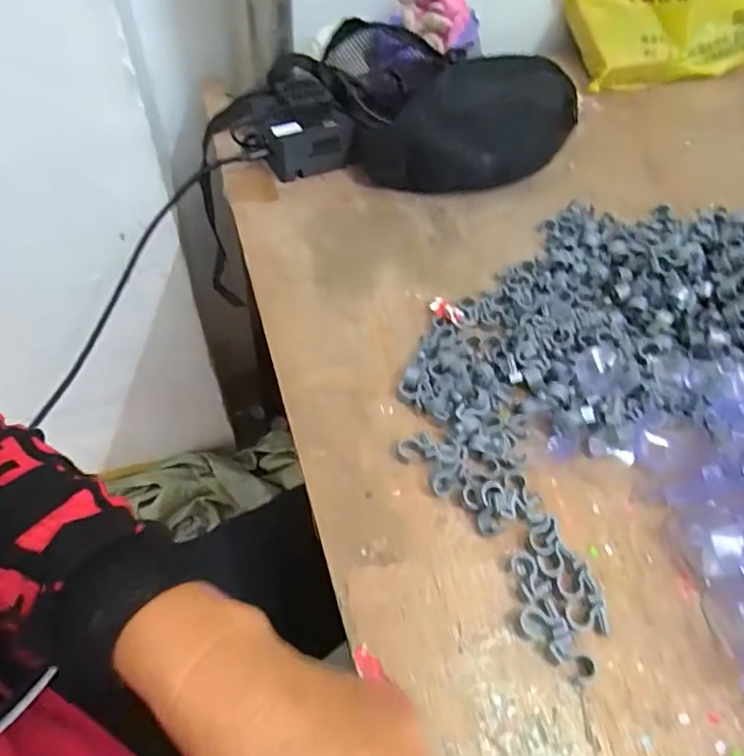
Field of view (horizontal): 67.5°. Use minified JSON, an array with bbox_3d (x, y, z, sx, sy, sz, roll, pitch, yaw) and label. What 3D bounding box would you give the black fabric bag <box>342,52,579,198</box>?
[{"bbox_3d":[0.098,-0.246,0.532,0.231,0.085,0.067,-20,59,-18],"label":"black fabric bag"}]

